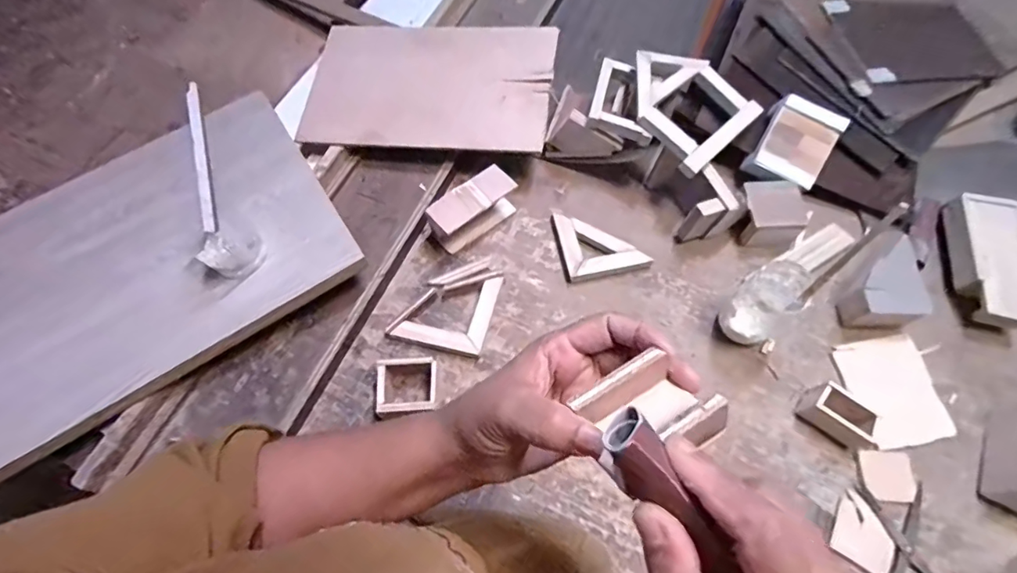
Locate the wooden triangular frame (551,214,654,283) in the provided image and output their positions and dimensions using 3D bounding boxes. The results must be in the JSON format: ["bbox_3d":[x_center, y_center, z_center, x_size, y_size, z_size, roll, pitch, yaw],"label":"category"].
[{"bbox_3d":[0.115,-0.057,0.626,0.103,0.018,0.094,-11,64,-5],"label":"wooden triangular frame"}]

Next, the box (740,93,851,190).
[{"bbox_3d":[0.366,-0.181,0.626,0.089,0.039,0.103,22,103,1],"label":"box"}]

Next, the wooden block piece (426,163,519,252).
[{"bbox_3d":[-0.047,-0.099,0.625,0.110,0.055,0.052,-34,68,-15],"label":"wooden block piece"}]

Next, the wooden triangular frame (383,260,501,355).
[{"bbox_3d":[-0.070,0.018,0.591,0.107,0.021,0.122,14,65,7],"label":"wooden triangular frame"}]

